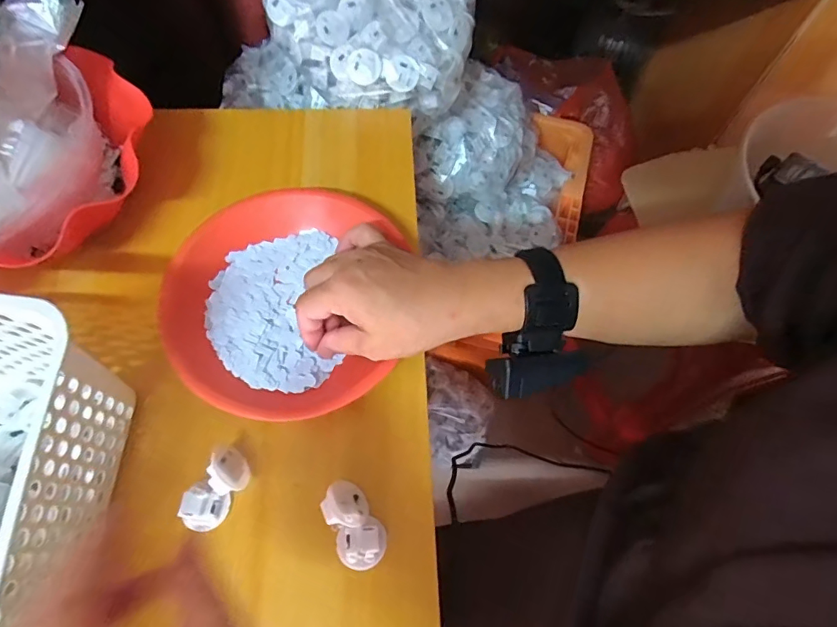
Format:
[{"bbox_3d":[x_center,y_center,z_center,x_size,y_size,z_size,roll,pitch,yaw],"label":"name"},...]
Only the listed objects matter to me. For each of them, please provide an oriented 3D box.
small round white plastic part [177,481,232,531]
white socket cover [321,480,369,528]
[{"bbox_3d":[-0.143,0.130,0.327,0.028,0.014,0.027,1,66,-2],"label":"small round white plastic part"},{"bbox_3d":[-0.051,0.132,0.331,0.032,0.016,0.032,45,29,12],"label":"white socket cover"}]

